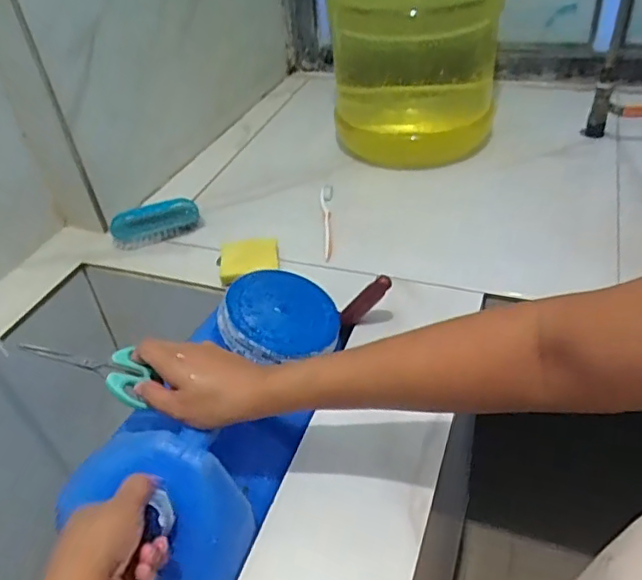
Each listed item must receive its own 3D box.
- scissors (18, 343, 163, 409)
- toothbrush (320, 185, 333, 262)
[{"bbox_3d":[-0.188,0.059,0.479,0.105,0.012,0.053,26,35,-22],"label":"scissors"},{"bbox_3d":[0.007,-0.099,0.819,0.018,0.023,0.170,-3,41,4],"label":"toothbrush"}]

